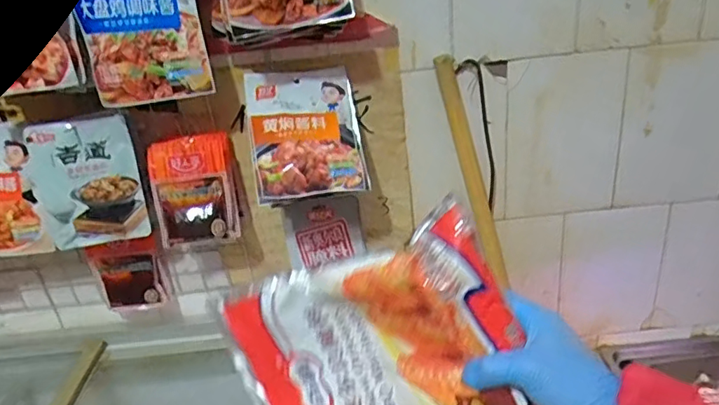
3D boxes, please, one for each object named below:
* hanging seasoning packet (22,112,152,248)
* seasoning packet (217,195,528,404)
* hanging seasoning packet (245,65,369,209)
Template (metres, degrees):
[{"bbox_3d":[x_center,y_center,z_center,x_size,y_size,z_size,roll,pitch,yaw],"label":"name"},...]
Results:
[{"bbox_3d":[-0.438,-0.031,0.871,0.162,0.202,0.031,-12,13,-12],"label":"hanging seasoning packet"},{"bbox_3d":[0.011,0.139,0.471,0.252,0.195,0.024,-26,0,23],"label":"seasoning packet"},{"bbox_3d":[-0.083,-0.110,0.836,0.166,0.211,0.027,-7,-18,-13],"label":"hanging seasoning packet"}]

